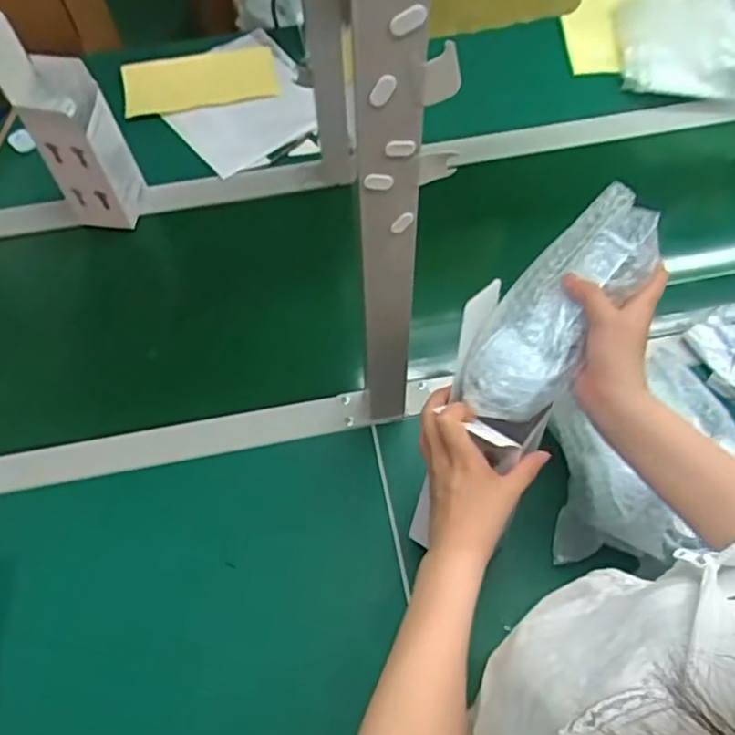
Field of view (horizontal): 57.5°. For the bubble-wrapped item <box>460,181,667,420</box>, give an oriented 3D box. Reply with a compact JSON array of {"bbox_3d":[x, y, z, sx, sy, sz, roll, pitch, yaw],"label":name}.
[{"bbox_3d":[0.141,-0.046,0.505,0.076,0.037,0.190,39,95,21],"label":"bubble-wrapped item"}]

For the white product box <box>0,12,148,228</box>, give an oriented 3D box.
[{"bbox_3d":[-0.335,-0.264,0.769,0.081,0.231,0.077,8,60,6],"label":"white product box"}]

